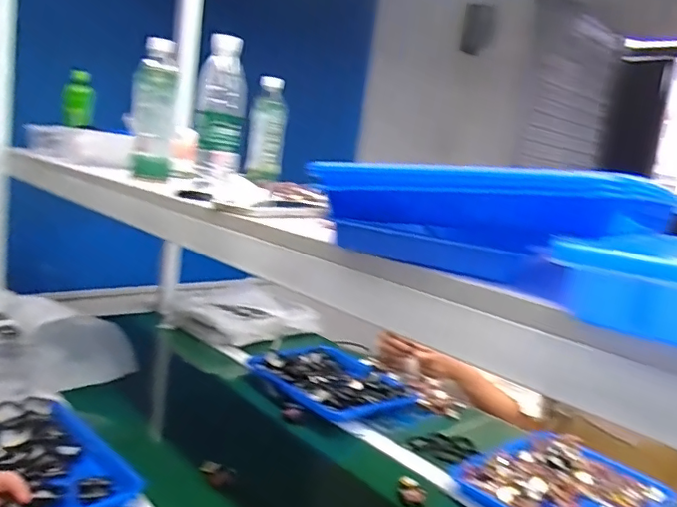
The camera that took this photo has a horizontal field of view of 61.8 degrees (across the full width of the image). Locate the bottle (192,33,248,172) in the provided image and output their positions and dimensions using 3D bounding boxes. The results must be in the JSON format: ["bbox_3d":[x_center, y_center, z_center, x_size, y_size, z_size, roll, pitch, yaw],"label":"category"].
[{"bbox_3d":[-0.169,-0.216,0.811,0.066,0.184,0.081,5,9,-11],"label":"bottle"}]

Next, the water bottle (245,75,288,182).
[{"bbox_3d":[-0.139,-0.244,1.103,0.068,0.193,0.052,5,9,-8],"label":"water bottle"}]

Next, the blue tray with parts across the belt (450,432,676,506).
[{"bbox_3d":[0.361,0.373,0.905,0.305,0.036,0.255,-2,12,-44],"label":"blue tray with parts across the belt"}]

